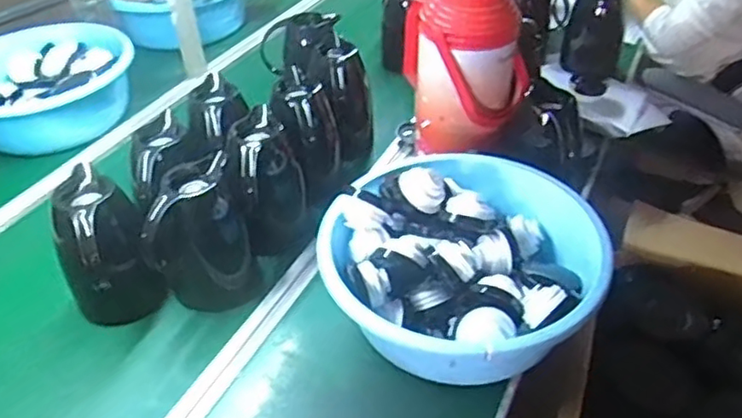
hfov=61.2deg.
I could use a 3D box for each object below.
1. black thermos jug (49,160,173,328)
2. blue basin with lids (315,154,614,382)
[{"bbox_3d":[-0.366,0.067,0.873,0.111,0.204,0.127,-27,45,-25],"label":"black thermos jug"},{"bbox_3d":[0.128,0.079,0.838,0.357,0.141,0.333,-32,47,-29],"label":"blue basin with lids"}]

